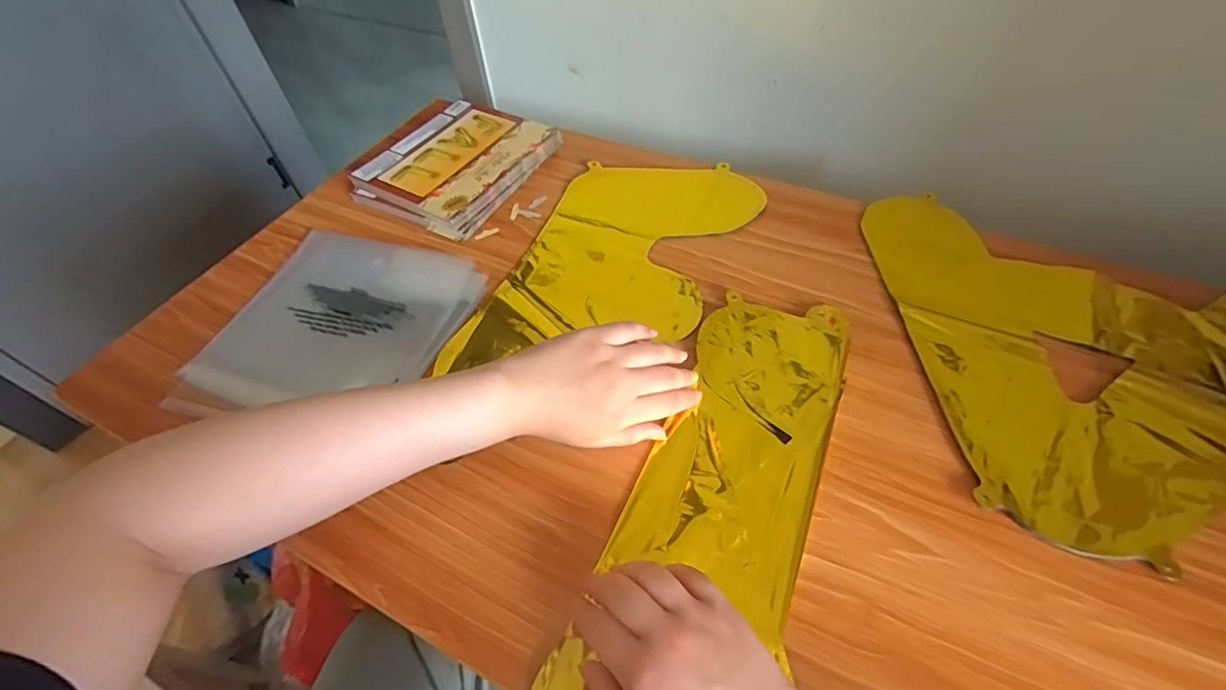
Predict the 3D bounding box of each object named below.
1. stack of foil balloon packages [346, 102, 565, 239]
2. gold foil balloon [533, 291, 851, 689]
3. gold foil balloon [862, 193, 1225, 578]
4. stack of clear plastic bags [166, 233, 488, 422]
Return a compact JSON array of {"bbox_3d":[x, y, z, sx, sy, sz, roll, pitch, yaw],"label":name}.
[{"bbox_3d":[-0.185,-0.217,0.645,0.162,0.033,0.197,23,57,21],"label":"stack of foil balloon packages"},{"bbox_3d":[0.072,0.123,0.380,0.129,0.008,0.415,21,57,19],"label":"gold foil balloon"},{"bbox_3d":[0.437,-0.009,0.460,0.348,0.011,0.358,-1,52,3],"label":"gold foil balloon"},{"bbox_3d":[-0.260,-0.020,0.514,0.226,0.008,0.218,10,53,12],"label":"stack of clear plastic bags"}]

